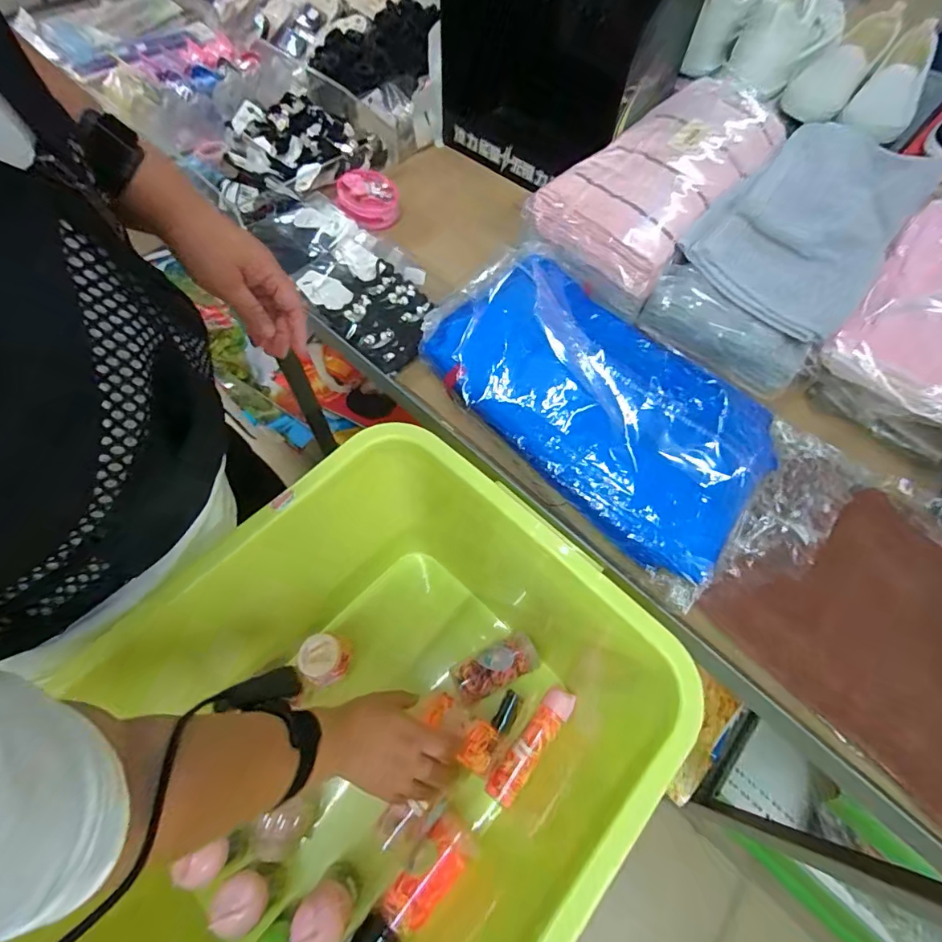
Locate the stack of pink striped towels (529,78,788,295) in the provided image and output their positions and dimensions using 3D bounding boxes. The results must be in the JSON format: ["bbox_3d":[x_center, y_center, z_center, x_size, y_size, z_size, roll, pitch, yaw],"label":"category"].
[{"bbox_3d":[0.236,-0.367,0.565,0.164,0.061,0.327,38,68,16],"label":"stack of pink striped towels"}]

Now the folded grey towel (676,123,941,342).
[{"bbox_3d":[0.390,-0.293,0.523,0.178,0.027,0.317,39,68,16],"label":"folded grey towel"}]

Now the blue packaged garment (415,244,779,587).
[{"bbox_3d":[0.125,-0.082,0.472,0.356,0.059,0.215,39,68,16],"label":"blue packaged garment"}]

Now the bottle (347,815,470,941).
[{"bbox_3d":[-0.065,0.465,0.499,0.055,0.045,0.165,38,68,16],"label":"bottle"}]

